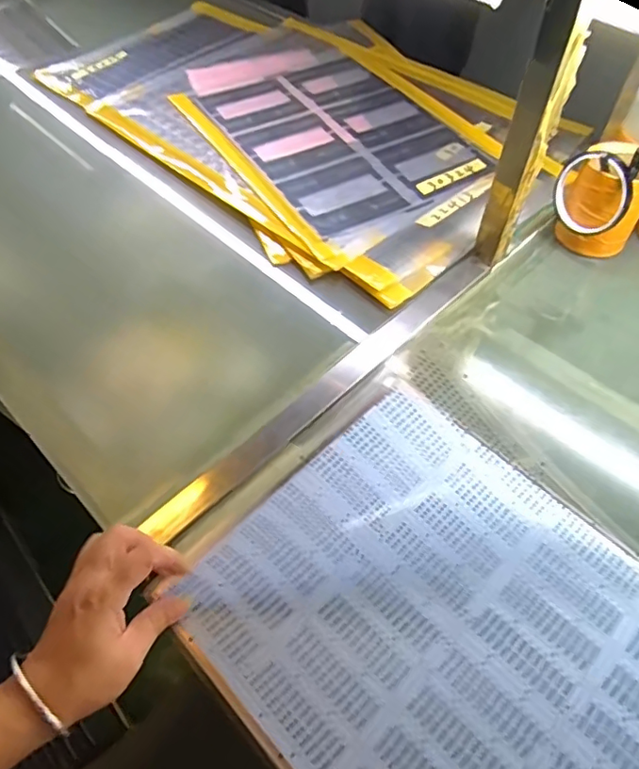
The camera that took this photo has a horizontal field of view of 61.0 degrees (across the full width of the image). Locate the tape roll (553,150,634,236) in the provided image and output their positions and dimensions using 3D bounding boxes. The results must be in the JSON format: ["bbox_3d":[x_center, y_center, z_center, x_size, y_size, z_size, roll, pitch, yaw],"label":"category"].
[{"bbox_3d":[0.298,-0.206,0.590,0.019,0.085,0.084,-18,28,-28],"label":"tape roll"}]

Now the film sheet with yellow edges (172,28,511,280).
[{"bbox_3d":[0.009,-0.383,0.785,0.320,0.012,0.510,-28,59,-16],"label":"film sheet with yellow edges"}]

